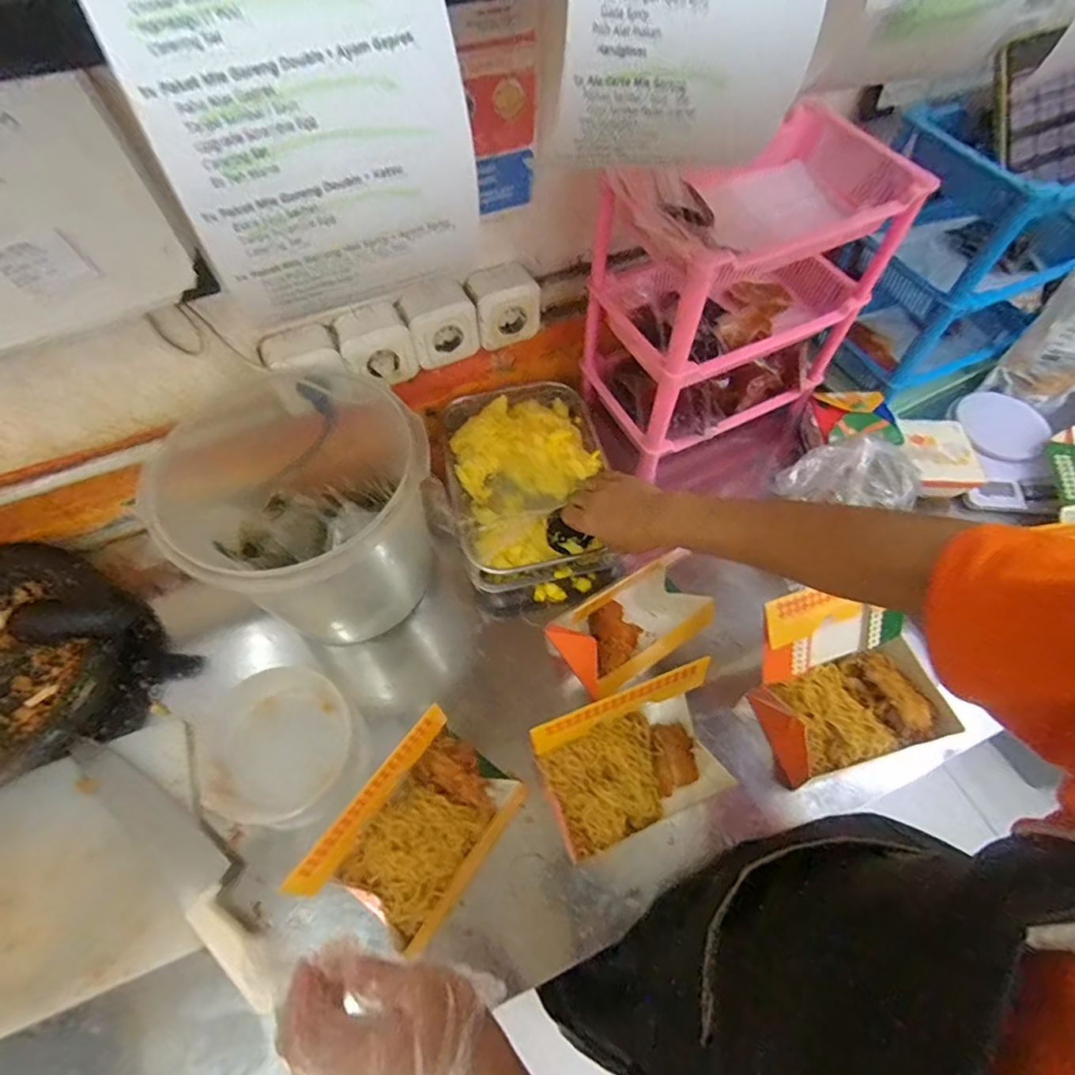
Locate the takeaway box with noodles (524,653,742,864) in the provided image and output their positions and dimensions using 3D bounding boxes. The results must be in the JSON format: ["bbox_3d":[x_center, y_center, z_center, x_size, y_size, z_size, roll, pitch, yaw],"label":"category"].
[{"bbox_3d":[0.099,0.220,0.555,0.182,0.159,0.107,-20,62,-11],"label":"takeaway box with noodles"}]

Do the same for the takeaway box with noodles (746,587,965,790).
[{"bbox_3d":[0.337,0.154,0.611,0.185,0.147,0.158,-13,61,-8],"label":"takeaway box with noodles"}]

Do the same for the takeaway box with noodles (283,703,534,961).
[{"bbox_3d":[-0.104,0.268,0.520,0.107,0.147,0.170,32,65,17],"label":"takeaway box with noodles"}]

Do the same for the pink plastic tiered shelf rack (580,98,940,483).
[{"bbox_3d":[0.240,-0.310,0.731,0.307,0.319,0.214,-23,62,-13],"label":"pink plastic tiered shelf rack"}]

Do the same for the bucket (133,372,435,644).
[{"bbox_3d":[-0.259,-0.023,0.660,0.280,0.252,0.251,34,65,18],"label":"bucket"}]

